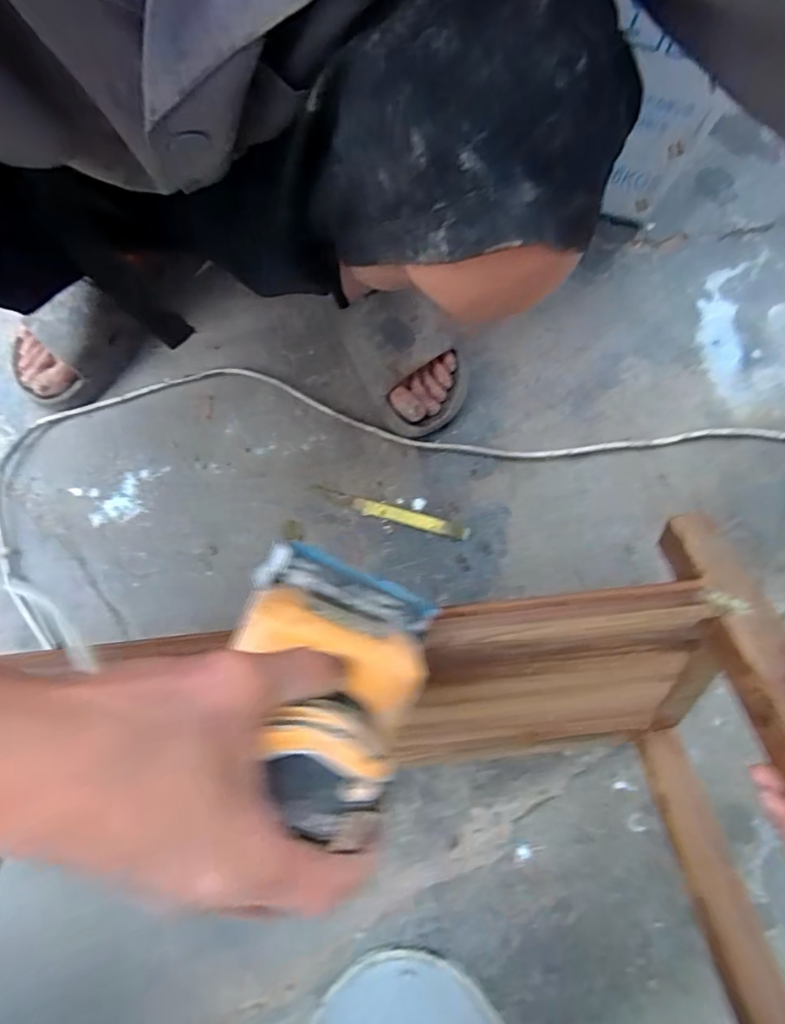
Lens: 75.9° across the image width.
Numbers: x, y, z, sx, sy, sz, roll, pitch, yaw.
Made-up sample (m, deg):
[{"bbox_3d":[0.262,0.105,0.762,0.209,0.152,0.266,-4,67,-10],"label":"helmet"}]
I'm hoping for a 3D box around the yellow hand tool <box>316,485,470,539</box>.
[{"bbox_3d":[0.001,0.001,0.564,0.173,0.005,0.016,16,80,2],"label":"yellow hand tool"}]

